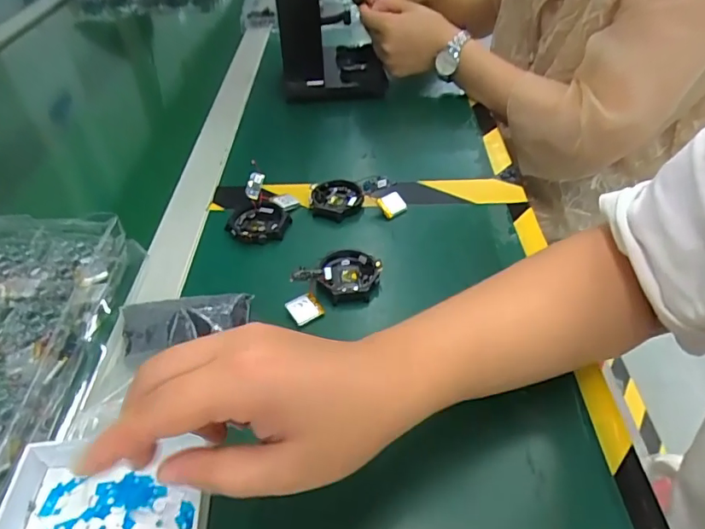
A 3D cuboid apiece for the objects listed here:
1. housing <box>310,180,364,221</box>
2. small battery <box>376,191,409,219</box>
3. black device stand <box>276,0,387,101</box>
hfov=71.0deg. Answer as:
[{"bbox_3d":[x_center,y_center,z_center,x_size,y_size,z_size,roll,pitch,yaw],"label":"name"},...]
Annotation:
[{"bbox_3d":[-0.014,-0.059,0.461,0.047,0.014,0.047,0,44,0],"label":"housing"},{"bbox_3d":[0.036,-0.055,0.452,0.022,0.021,0.006,-29,9,6],"label":"small battery"},{"bbox_3d":[-0.027,-0.304,0.580,0.121,0.196,0.095,-5,41,-4],"label":"black device stand"}]

